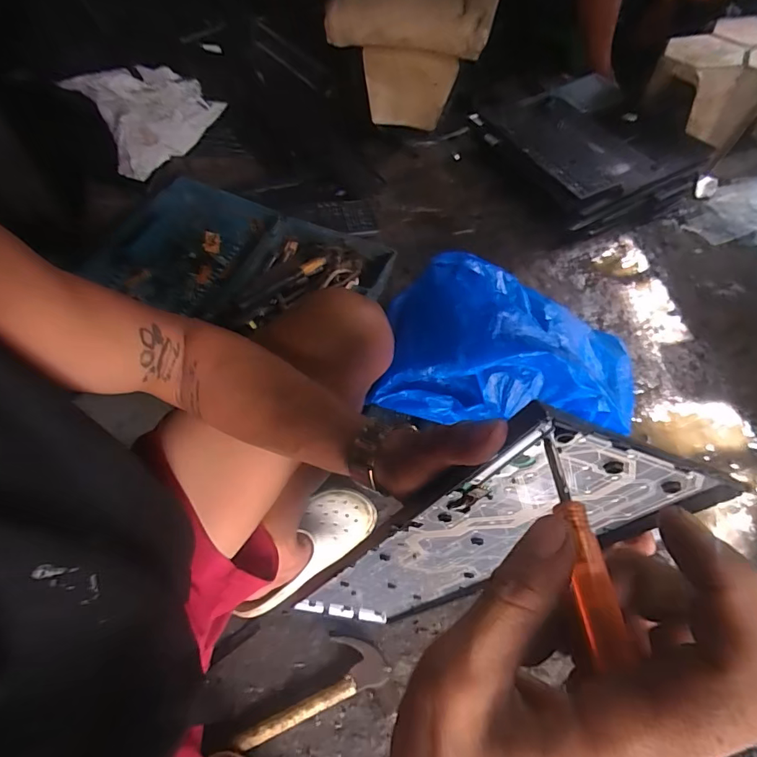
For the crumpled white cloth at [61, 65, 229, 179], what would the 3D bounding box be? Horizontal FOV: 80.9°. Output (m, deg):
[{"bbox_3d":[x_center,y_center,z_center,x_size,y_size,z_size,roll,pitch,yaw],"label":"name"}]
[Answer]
[{"bbox_3d":[-0.572,-0.704,1.170,0.358,0.133,0.380,-35,63,-18],"label":"crumpled white cloth"}]

